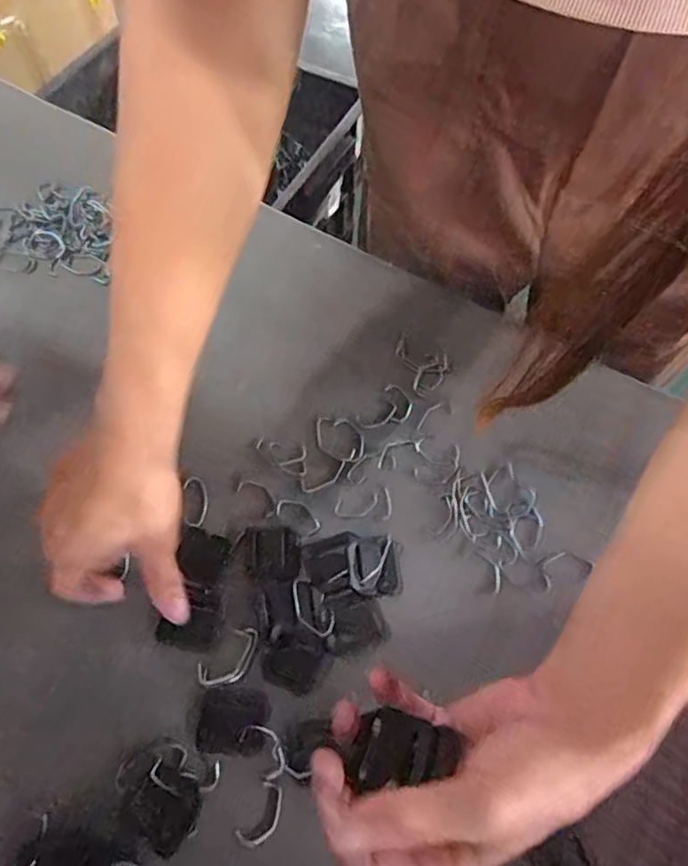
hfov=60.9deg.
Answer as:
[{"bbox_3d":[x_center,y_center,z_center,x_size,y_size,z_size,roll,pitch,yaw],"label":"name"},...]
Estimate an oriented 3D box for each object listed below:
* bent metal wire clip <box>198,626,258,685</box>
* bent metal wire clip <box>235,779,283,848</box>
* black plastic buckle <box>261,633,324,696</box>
[{"bbox_3d":[-0.070,0.140,0.361,0.043,0.004,0.022,-41,73,-19],"label":"bent metal wire clip"},{"bbox_3d":[-0.046,0.215,0.329,0.019,0.004,0.034,29,67,10],"label":"bent metal wire clip"},{"bbox_3d":[-0.032,0.142,0.362,0.033,0.004,0.031,28,67,10],"label":"black plastic buckle"}]

